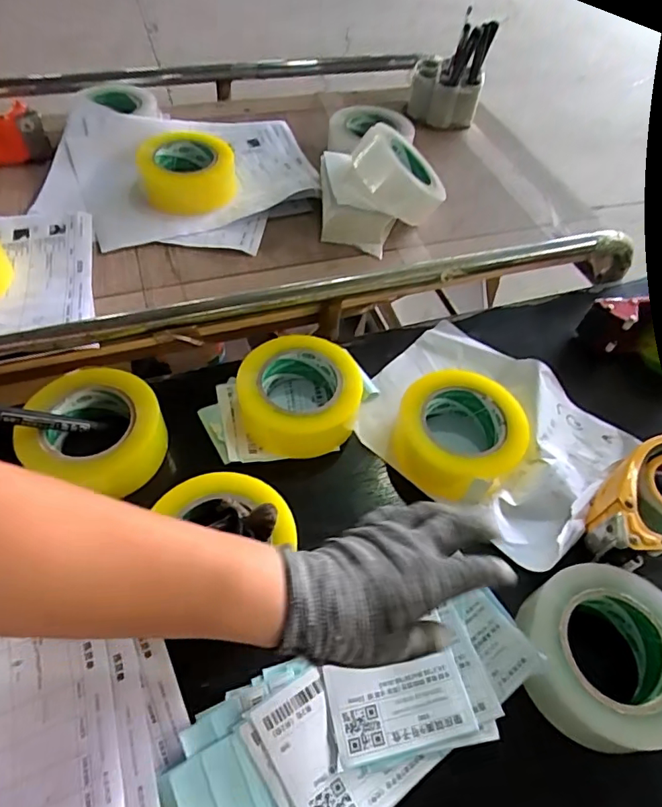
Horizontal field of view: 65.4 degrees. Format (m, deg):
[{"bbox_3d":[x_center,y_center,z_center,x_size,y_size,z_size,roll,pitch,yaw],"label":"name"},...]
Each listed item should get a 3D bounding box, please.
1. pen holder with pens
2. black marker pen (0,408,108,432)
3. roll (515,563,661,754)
[{"bbox_3d":[0.184,-0.507,0.800,0.112,0.162,0.081,14,60,4],"label":"pen holder with pens"},{"bbox_3d":[-0.256,0.014,0.457,0.107,0.014,0.011,13,47,-38],"label":"black marker pen"},{"bbox_3d":[0.208,0.190,0.392,0.120,0.046,0.119,2,60,-3],"label":"roll"}]

